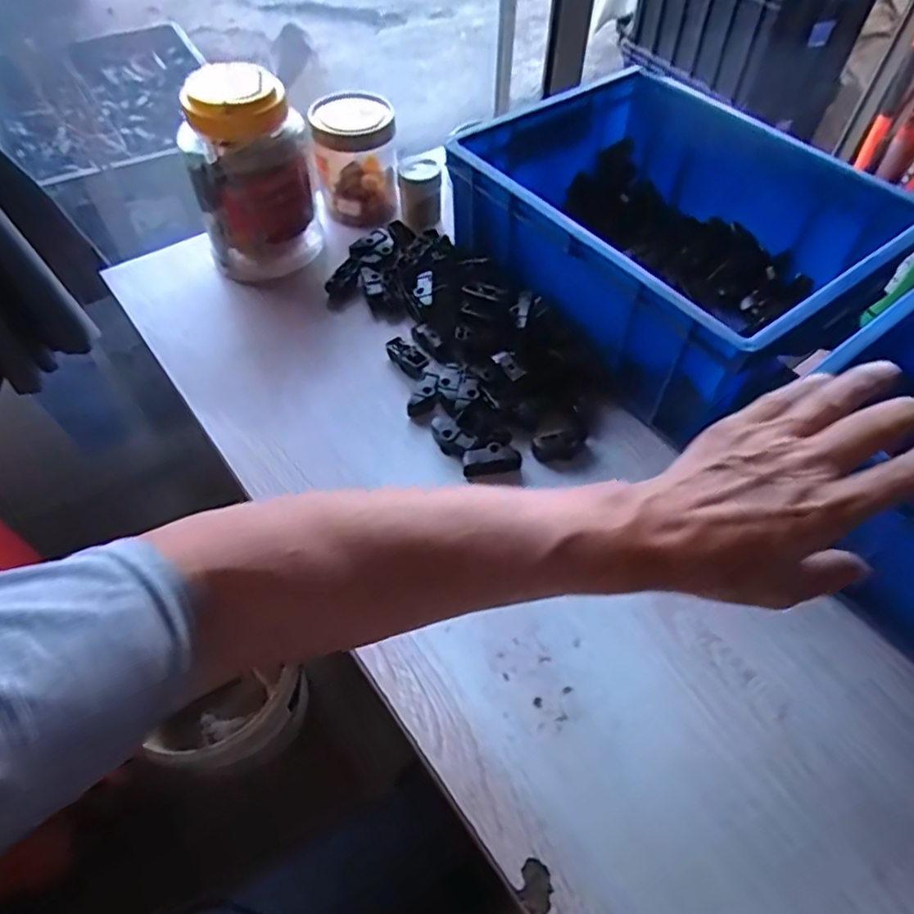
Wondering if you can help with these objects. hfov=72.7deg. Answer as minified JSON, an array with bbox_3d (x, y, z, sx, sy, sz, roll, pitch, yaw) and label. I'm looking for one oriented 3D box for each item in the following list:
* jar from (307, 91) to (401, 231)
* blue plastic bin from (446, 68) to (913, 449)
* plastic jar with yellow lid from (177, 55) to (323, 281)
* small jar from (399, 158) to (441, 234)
[{"bbox_3d":[-0.106,-0.310,0.661,0.082,0.111,0.079,0,55,-1],"label":"jar"},{"bbox_3d":[0.186,-0.208,0.577,0.268,0.117,0.347,-32,61,-22],"label":"blue plastic bin"},{"bbox_3d":[-0.191,-0.264,0.589,0.110,0.166,0.093,-13,56,-10],"label":"plastic jar with yellow lid"},{"bbox_3d":[-0.038,-0.276,0.652,0.043,0.062,0.052,-1,55,-2],"label":"small jar"}]

